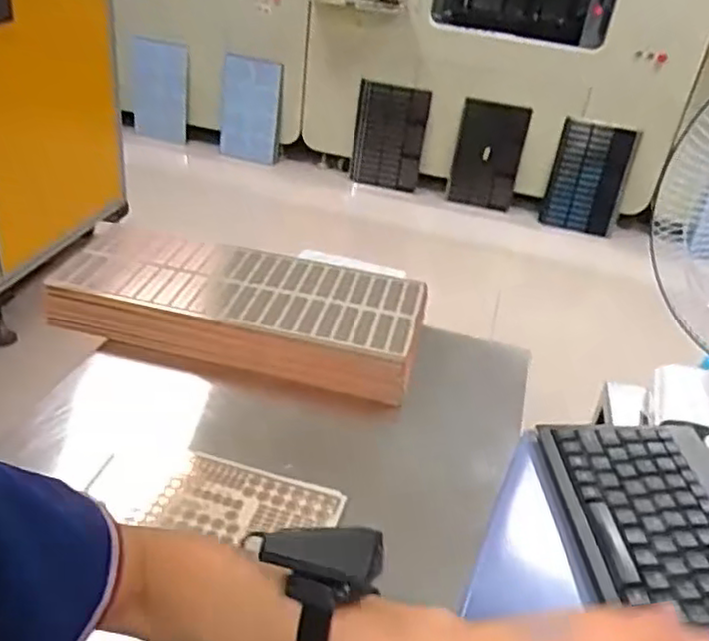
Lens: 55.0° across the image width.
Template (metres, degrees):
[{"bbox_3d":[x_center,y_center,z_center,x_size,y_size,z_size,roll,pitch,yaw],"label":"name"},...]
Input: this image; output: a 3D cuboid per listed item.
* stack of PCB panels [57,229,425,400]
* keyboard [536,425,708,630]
[{"bbox_3d":[-0.211,-0.034,1.209,0.621,0.095,0.275,12,34,6],"label":"stack of PCB panels"},{"bbox_3d":[0.240,0.185,0.501,0.139,0.030,0.285,4,34,-4],"label":"keyboard"}]

